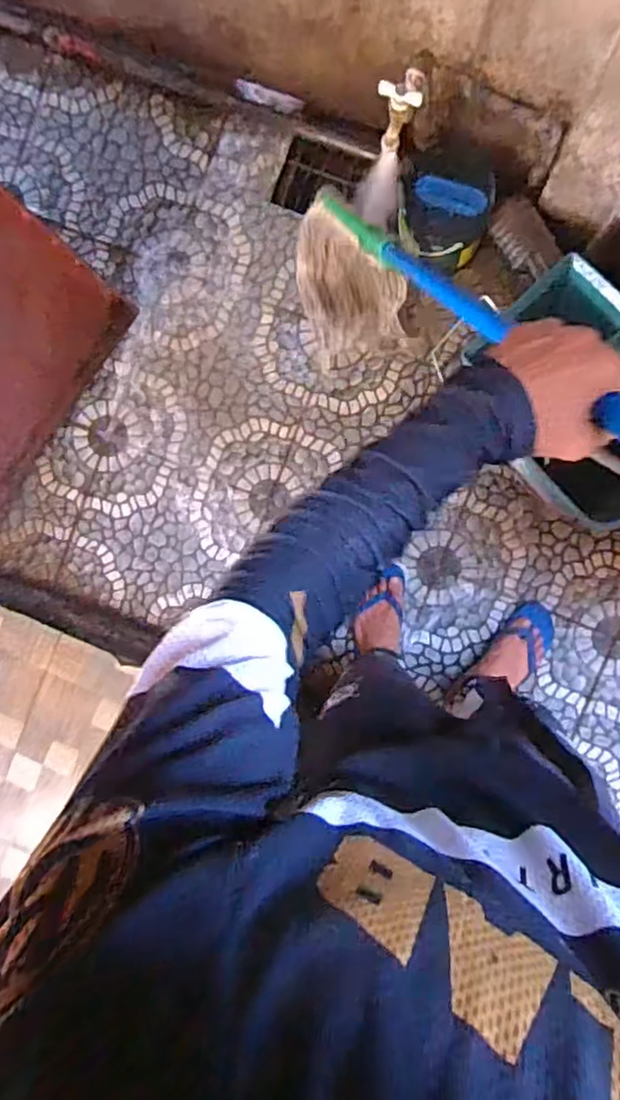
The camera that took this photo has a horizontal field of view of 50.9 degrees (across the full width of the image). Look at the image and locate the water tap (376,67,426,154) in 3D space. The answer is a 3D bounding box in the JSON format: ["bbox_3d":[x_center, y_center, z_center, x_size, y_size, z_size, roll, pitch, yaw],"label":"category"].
[{"bbox_3d":[0.129,-0.634,0.925,0.061,0.091,0.090,9,94,5],"label":"water tap"}]

